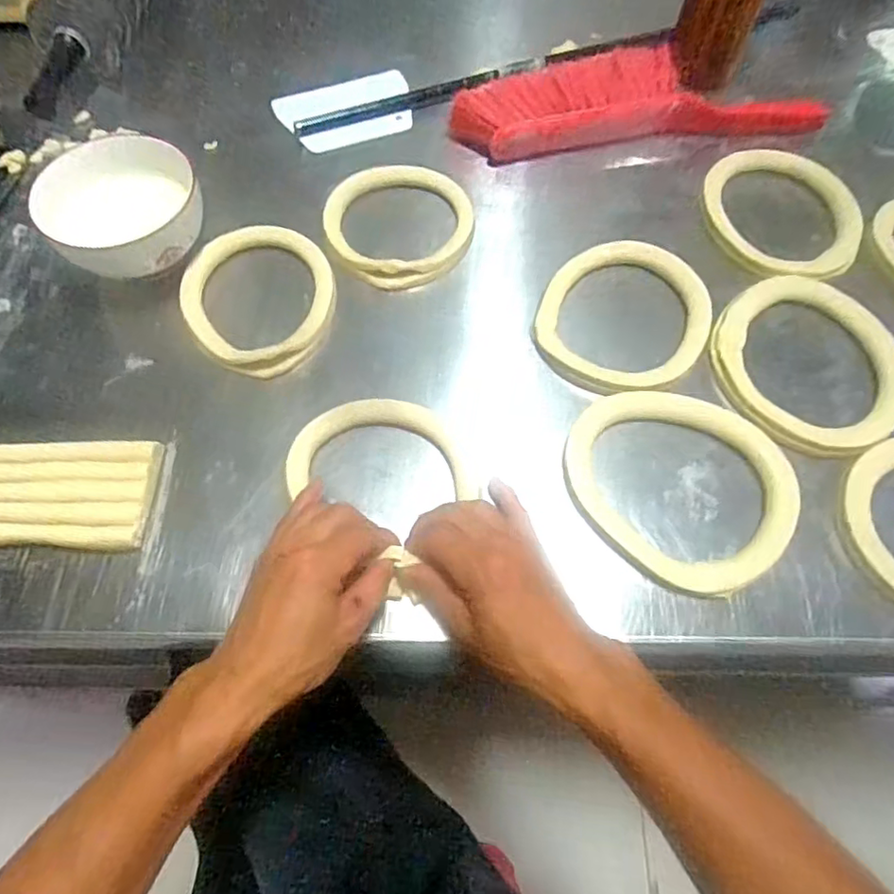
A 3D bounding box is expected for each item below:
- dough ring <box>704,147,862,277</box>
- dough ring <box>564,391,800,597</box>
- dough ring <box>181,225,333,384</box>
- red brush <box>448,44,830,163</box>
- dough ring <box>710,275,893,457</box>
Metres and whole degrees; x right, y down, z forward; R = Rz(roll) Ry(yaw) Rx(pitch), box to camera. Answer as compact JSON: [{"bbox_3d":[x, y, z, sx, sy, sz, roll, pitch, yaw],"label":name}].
[{"bbox_3d":[0.338,-0.235,0.615,0.137,0.016,0.164,-19,72,-5],"label":"dough ring"},{"bbox_3d":[0.183,0.024,0.483,0.154,0.015,0.178,-34,69,-16],"label":"dough ring"},{"bbox_3d":[-0.170,-0.138,0.561,0.136,0.021,0.163,-24,66,-12],"label":"dough ring"},{"bbox_3d":[0.209,-0.376,0.681,0.414,0.063,0.108,-7,64,-4],"label":"red brush"},{"bbox_3d":[0.321,-0.077,0.532,0.163,0.022,0.170,0,64,-1],"label":"dough ring"}]

